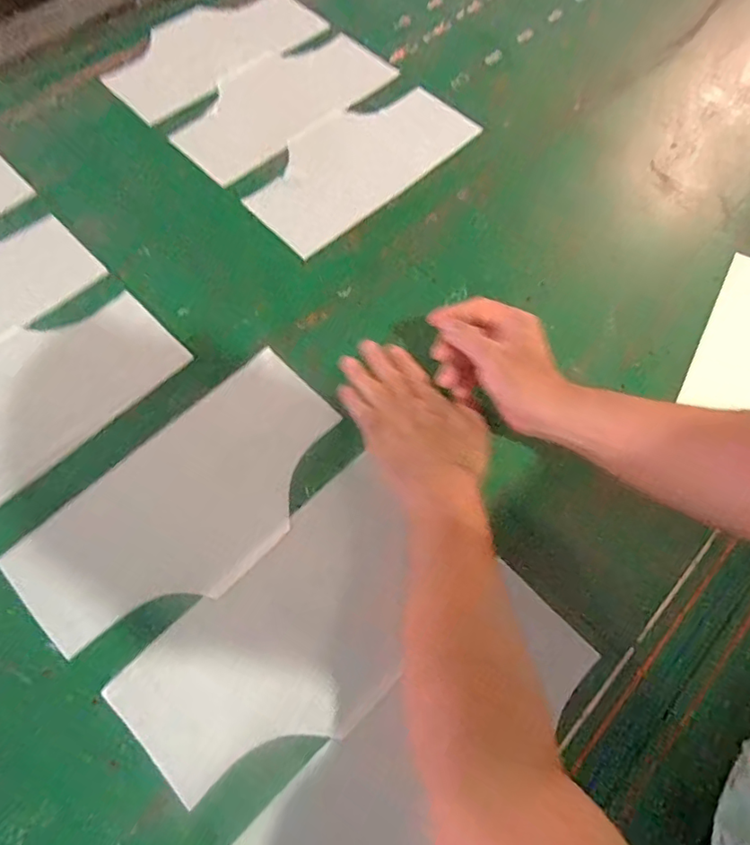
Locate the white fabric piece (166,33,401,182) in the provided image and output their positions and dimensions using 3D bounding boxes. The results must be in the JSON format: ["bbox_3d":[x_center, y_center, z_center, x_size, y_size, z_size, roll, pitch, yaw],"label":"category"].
[{"bbox_3d":[-0.132,-0.453,0.744,0.154,0.008,0.312,42,73,14],"label":"white fabric piece"}]

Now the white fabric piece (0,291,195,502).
[{"bbox_3d":[-0.370,-0.020,0.552,0.152,0.009,0.320,44,73,10],"label":"white fabric piece"}]

